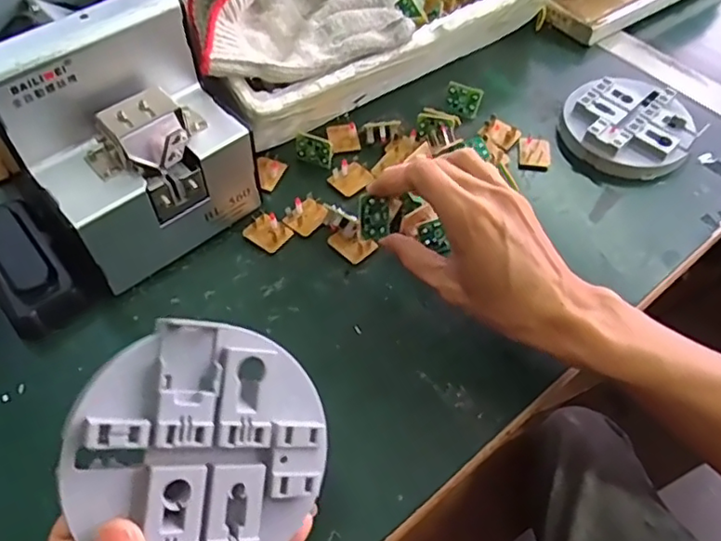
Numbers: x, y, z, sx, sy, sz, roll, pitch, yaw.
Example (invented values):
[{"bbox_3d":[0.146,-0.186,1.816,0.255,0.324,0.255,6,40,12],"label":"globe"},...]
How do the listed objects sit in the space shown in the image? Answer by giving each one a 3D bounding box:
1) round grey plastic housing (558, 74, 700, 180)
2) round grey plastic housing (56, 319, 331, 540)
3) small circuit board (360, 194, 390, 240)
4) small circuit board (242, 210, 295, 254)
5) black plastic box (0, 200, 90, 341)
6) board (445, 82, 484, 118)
[{"bbox_3d":[0.220,-0.117,0.490,0.100,0.031,0.089,-17,57,-13],"label":"round grey plastic housing"},{"bbox_3d":[-0.063,0.071,0.237,0.099,0.023,0.097,5,79,-25],"label":"round grey plastic housing"},{"bbox_3d":[0.009,-0.035,0.383,0.021,0.029,0.004,-15,17,-27],"label":"small circuit board"},{"bbox_3d":[-0.068,-0.028,0.431,0.030,0.007,0.025,37,76,17],"label":"small circuit board"},{"bbox_3d":[-0.230,-0.005,0.403,0.044,0.029,0.106,-31,61,-21],"label":"black plastic box"},{"bbox_3d":[0.088,-0.147,0.509,0.031,0.025,0.005,21,25,13],"label":"board"}]

